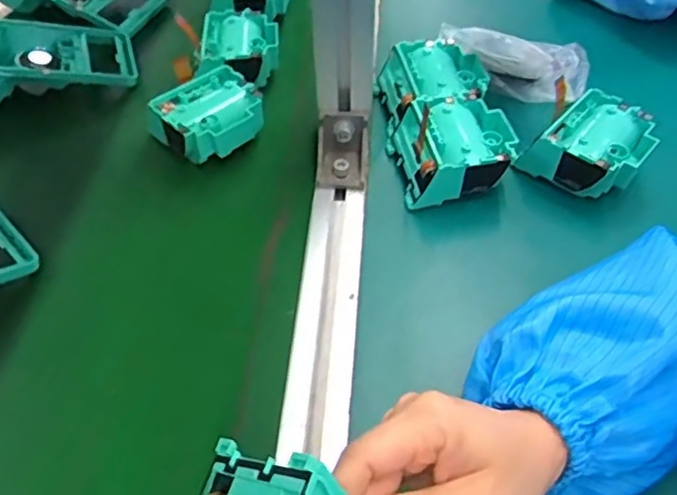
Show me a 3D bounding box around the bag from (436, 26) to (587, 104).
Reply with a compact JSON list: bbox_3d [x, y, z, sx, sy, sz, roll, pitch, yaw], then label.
[{"bbox_3d":[0.143,-0.167,0.536,0.140,0.028,0.072,31,57,22],"label":"bag"}]

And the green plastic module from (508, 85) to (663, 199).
[{"bbox_3d":[0.183,-0.071,0.452,0.070,0.045,0.069,34,59,24],"label":"green plastic module"}]

